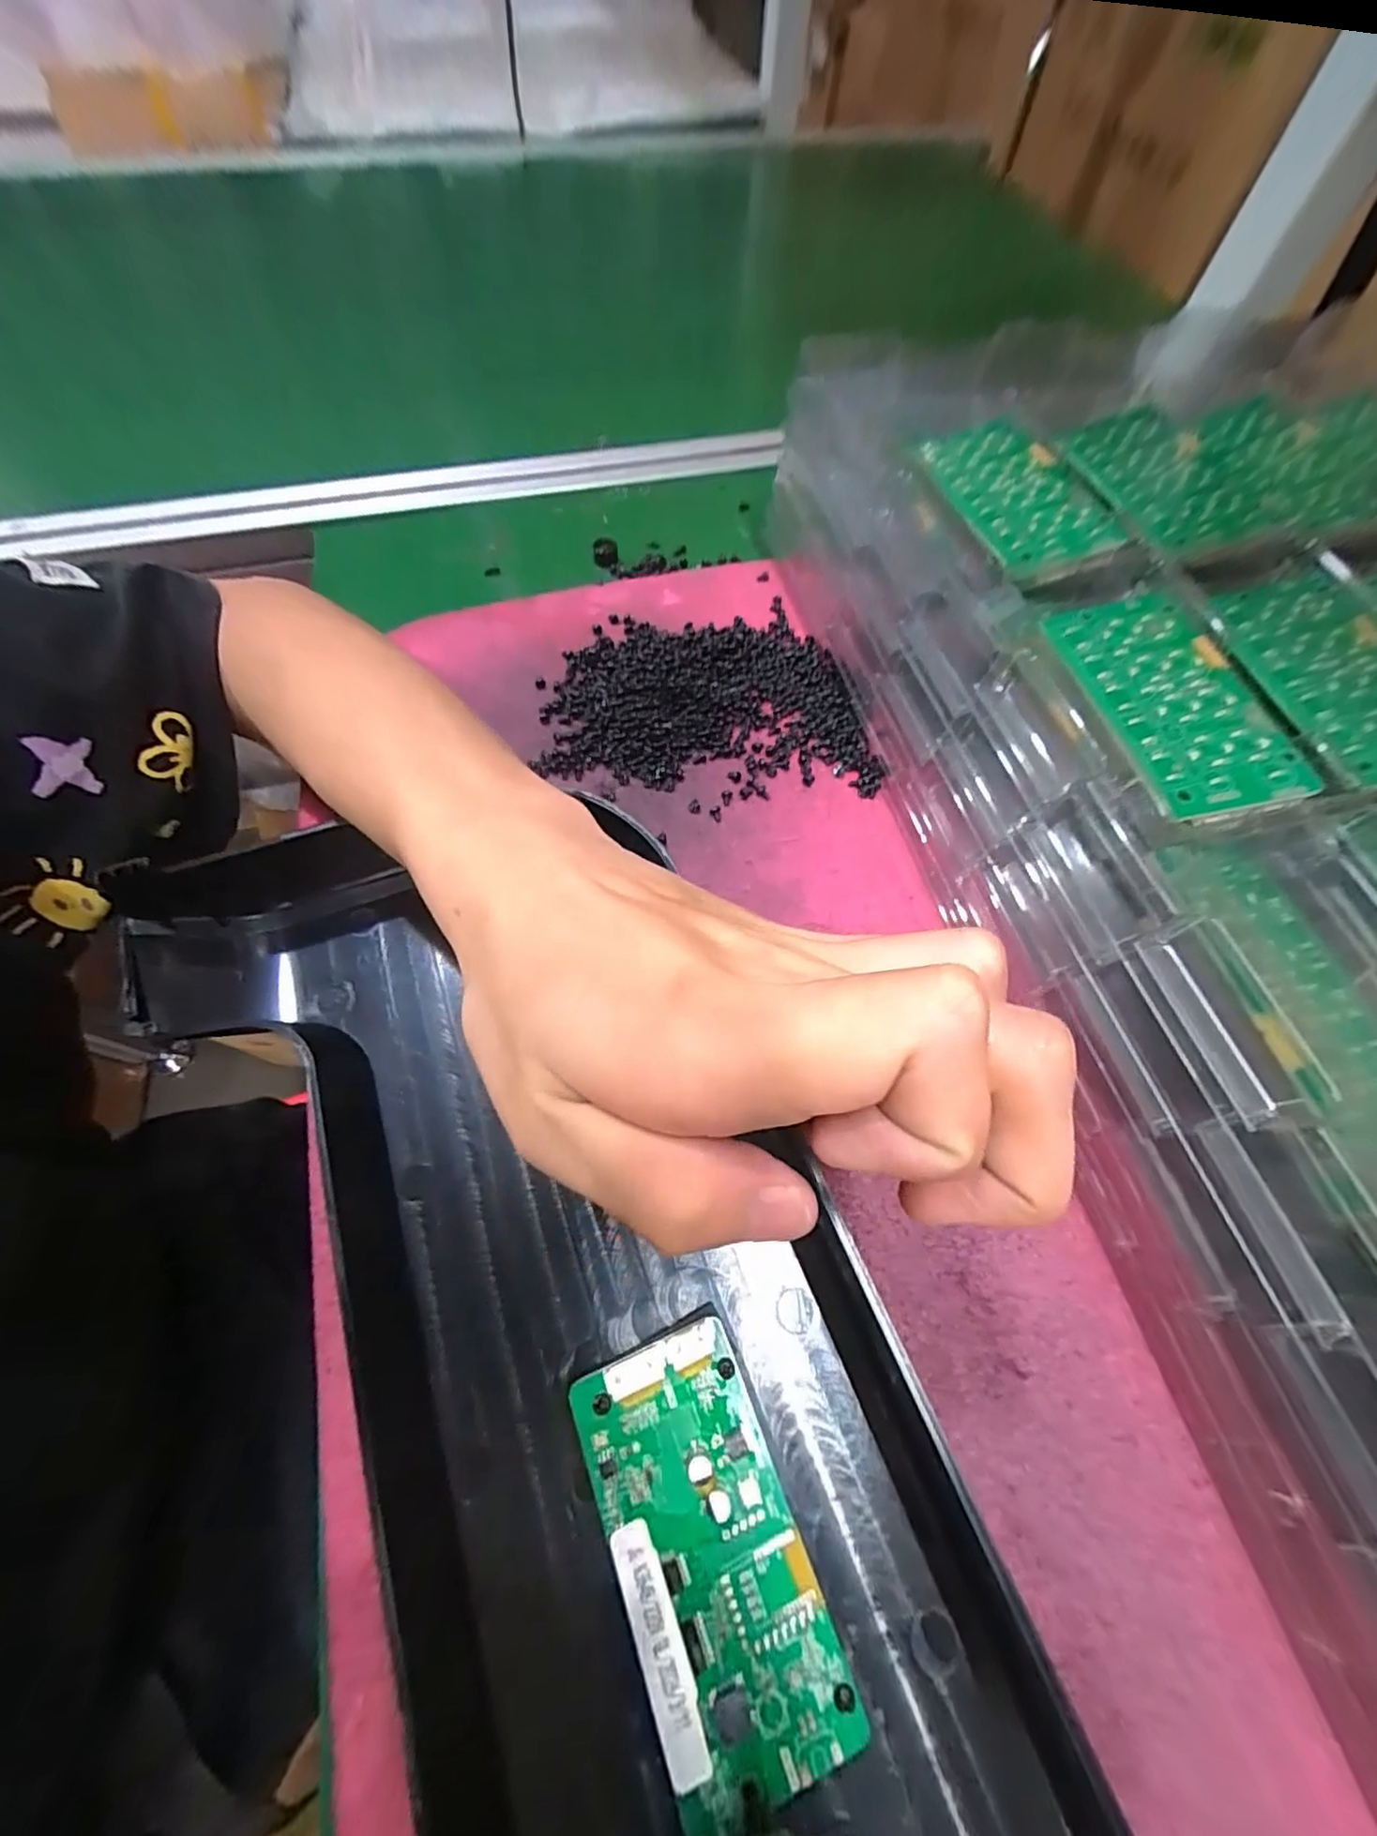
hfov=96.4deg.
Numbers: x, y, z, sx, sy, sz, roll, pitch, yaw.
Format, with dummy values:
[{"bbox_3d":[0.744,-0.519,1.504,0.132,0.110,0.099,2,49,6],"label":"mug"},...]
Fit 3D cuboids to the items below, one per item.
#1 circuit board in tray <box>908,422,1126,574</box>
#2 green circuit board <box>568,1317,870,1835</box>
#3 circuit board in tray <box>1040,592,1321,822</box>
[{"bbox_3d":[0.135,-0.177,0.253,0.055,0.007,0.087,-17,67,-7],"label":"circuit board in tray"},{"bbox_3d":[0.004,0.168,0.165,0.048,0.014,0.093,-20,68,-9],"label":"green circuit board"},{"bbox_3d":[0.161,-0.075,0.206,0.045,0.007,0.092,-9,66,-4],"label":"circuit board in tray"}]

